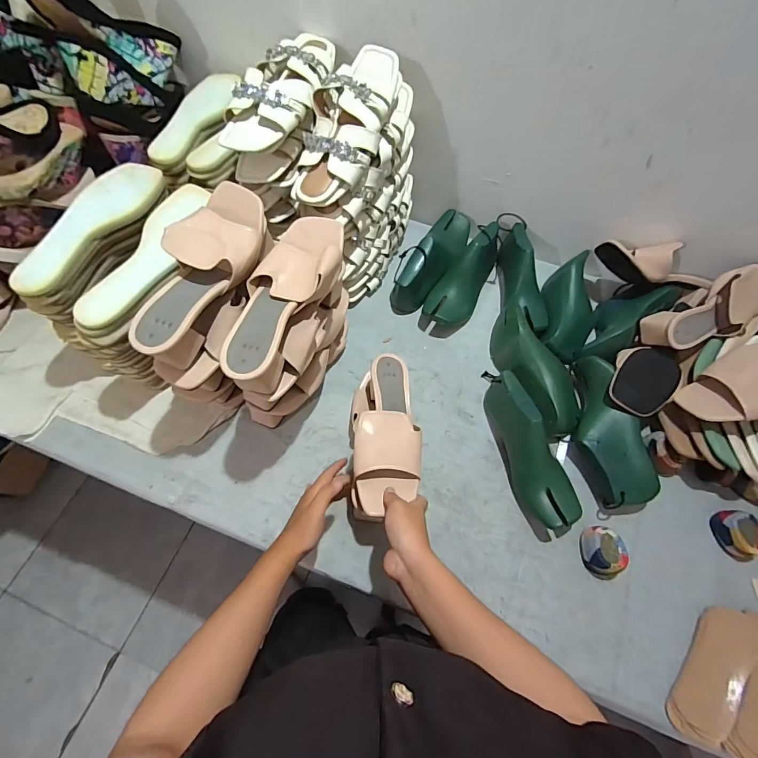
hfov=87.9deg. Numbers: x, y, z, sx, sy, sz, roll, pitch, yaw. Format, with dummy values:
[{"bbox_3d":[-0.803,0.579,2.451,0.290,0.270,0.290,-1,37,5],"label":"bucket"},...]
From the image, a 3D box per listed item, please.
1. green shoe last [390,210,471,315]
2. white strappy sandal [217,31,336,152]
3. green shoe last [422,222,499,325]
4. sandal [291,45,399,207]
[{"bbox_3d":[0.112,-0.233,0.743,0.088,0.092,0.244,28,67,11],"label":"green shoe last"},{"bbox_3d":[-0.137,-0.409,0.571,0.106,0.071,0.235,21,66,8],"label":"white strappy sandal"},{"bbox_3d":[0.159,-0.193,0.725,0.078,0.096,0.219,26,66,10],"label":"green shoe last"},{"bbox_3d":[-0.047,-0.357,0.548,0.106,0.049,0.246,19,85,7],"label":"sandal"}]

